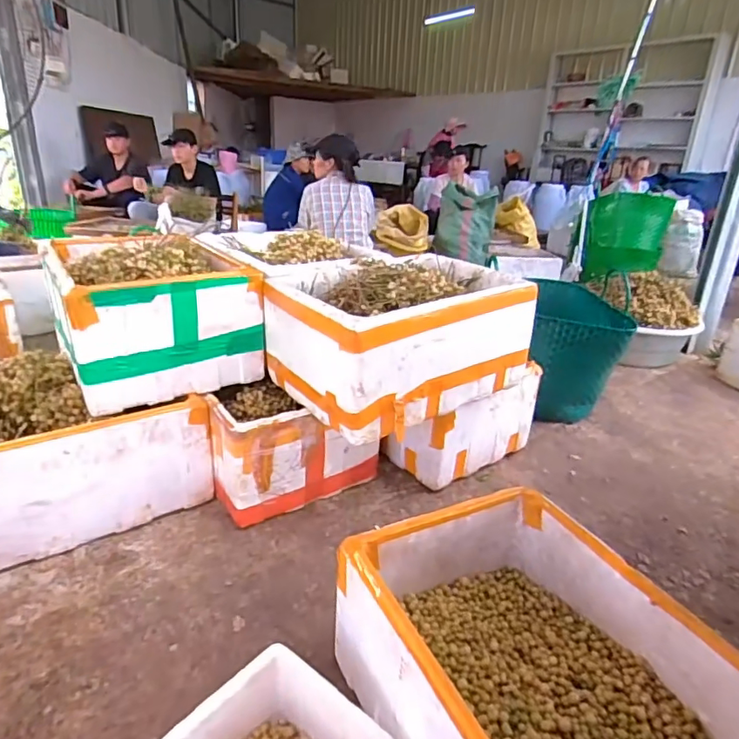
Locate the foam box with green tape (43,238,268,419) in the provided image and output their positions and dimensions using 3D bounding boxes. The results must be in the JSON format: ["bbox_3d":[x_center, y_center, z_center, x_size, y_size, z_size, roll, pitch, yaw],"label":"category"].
[{"bbox_3d":[-0.618,-0.175,1.472,0.446,0.323,0.557,-12,27,-33],"label":"foam box with green tape"}]

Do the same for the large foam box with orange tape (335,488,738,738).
[{"bbox_3d":[0.273,0.497,0.820,0.449,0.260,0.582,-9,25,-26],"label":"large foam box with orange tape"}]

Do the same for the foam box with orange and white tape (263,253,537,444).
[{"bbox_3d":[0.077,-0.095,1.391,0.579,0.310,0.459,-15,28,-36],"label":"foam box with orange and white tape"}]

